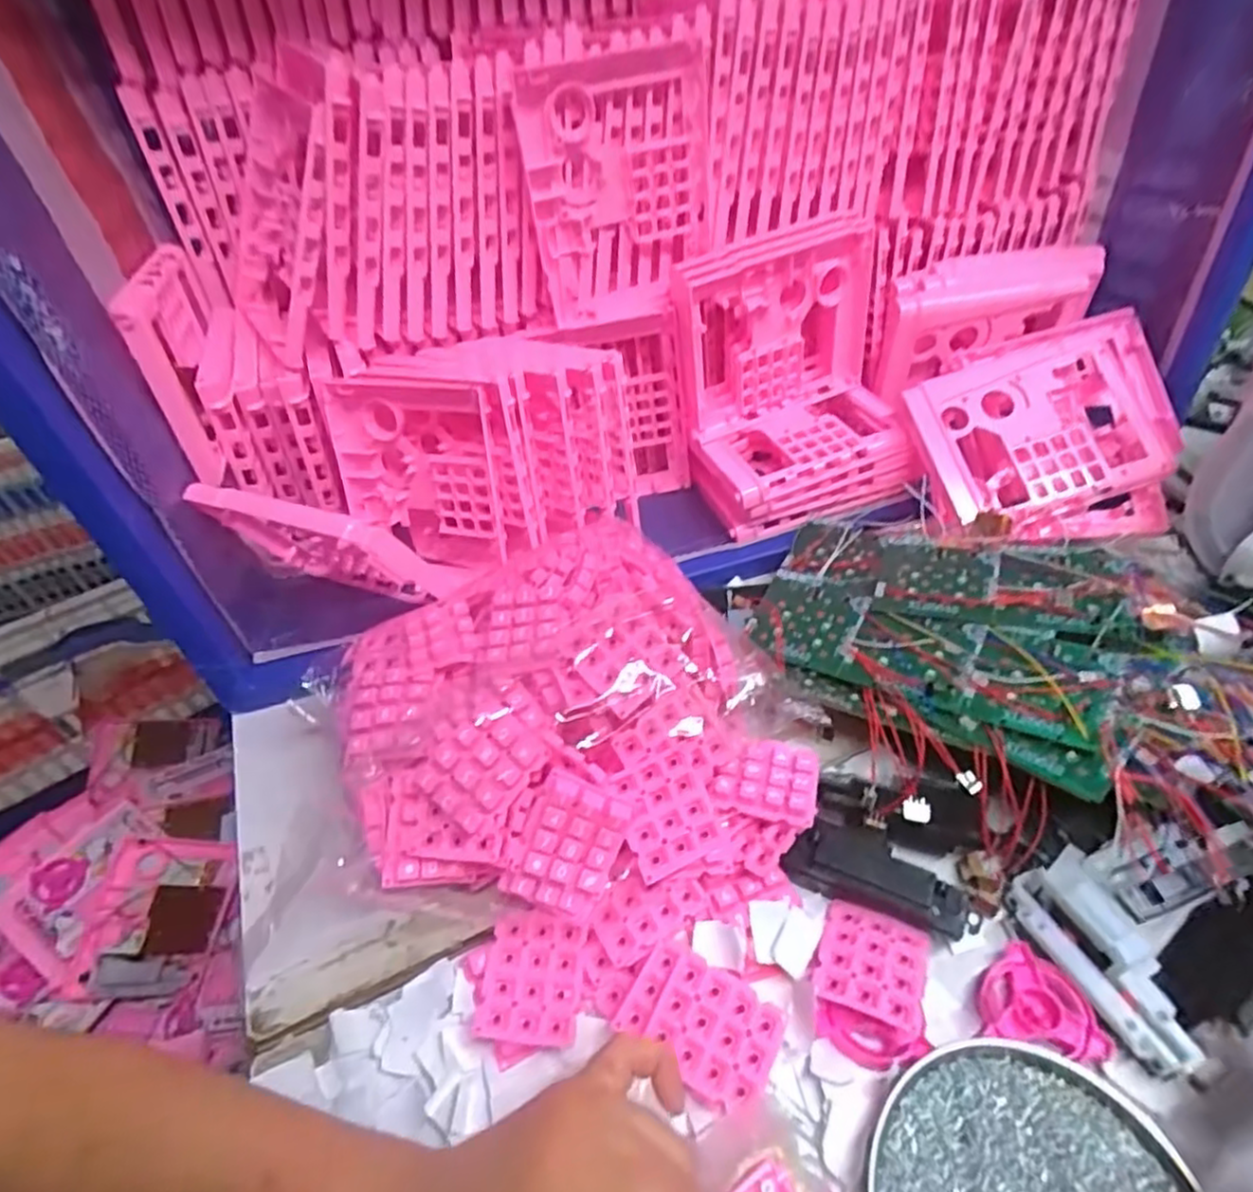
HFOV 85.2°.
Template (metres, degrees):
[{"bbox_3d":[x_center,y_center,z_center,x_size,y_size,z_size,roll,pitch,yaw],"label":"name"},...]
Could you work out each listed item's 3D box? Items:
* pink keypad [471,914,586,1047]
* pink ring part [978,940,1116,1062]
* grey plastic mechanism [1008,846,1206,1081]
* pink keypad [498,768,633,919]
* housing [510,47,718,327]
[{"bbox_3d":[-0.049,0.195,0.350,0.050,0.006,0.057,0,50,10],"label":"pink keypad"},{"bbox_3d":[0.203,0.198,0.336,0.055,0.013,0.048,6,45,12],"label":"pink ring part"},{"bbox_3d":[0.236,0.177,0.333,0.038,0.025,0.094,-17,45,-11],"label":"grey plastic mechanism"},{"bbox_3d":[-0.030,0.129,0.350,0.051,0.070,0.010,22,9,-4],"label":"pink keypad"},{"bbox_3d":[-0.001,-0.285,0.488,0.133,0.160,0.020,-17,40,-9],"label":"housing"}]

